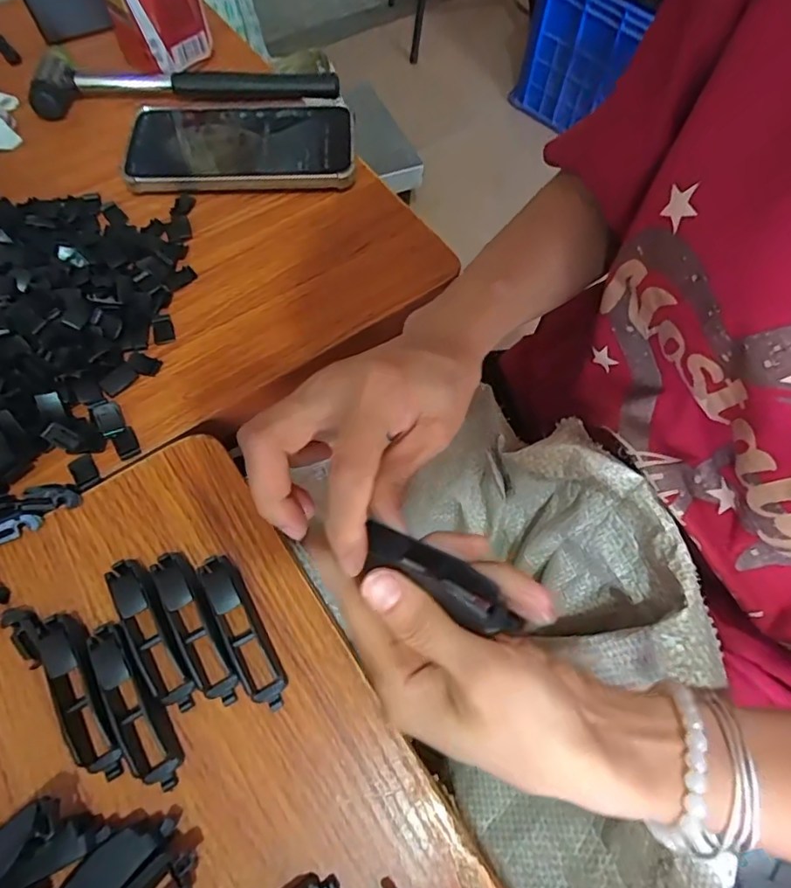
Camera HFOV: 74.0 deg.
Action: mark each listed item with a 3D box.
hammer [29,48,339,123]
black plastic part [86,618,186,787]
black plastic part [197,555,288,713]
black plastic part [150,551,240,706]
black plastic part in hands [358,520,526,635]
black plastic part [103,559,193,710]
[{"bbox_3d":[-0.172,-0.300,0.434,0.240,0.028,0.046,-7,66,-6],"label":"hammer"},{"bbox_3d":[-0.121,0.120,0.241,0.021,0.011,0.076,-31,70,-15],"label":"black plastic part"},{"bbox_3d":[-0.074,0.091,0.257,0.018,0.016,0.076,-25,69,-13],"label":"black plastic part"},{"bbox_3d":[-0.097,0.089,0.256,0.020,0.016,0.076,-25,69,-13],"label":"black plastic part"},{"bbox_3d":[0.017,0.052,0.206,0.066,0.013,0.021,29,67,21],"label":"black plastic part in hands"},{"bbox_3d":[-0.118,0.091,0.255,0.019,0.015,0.077,-26,69,-14],"label":"black plastic part"}]

